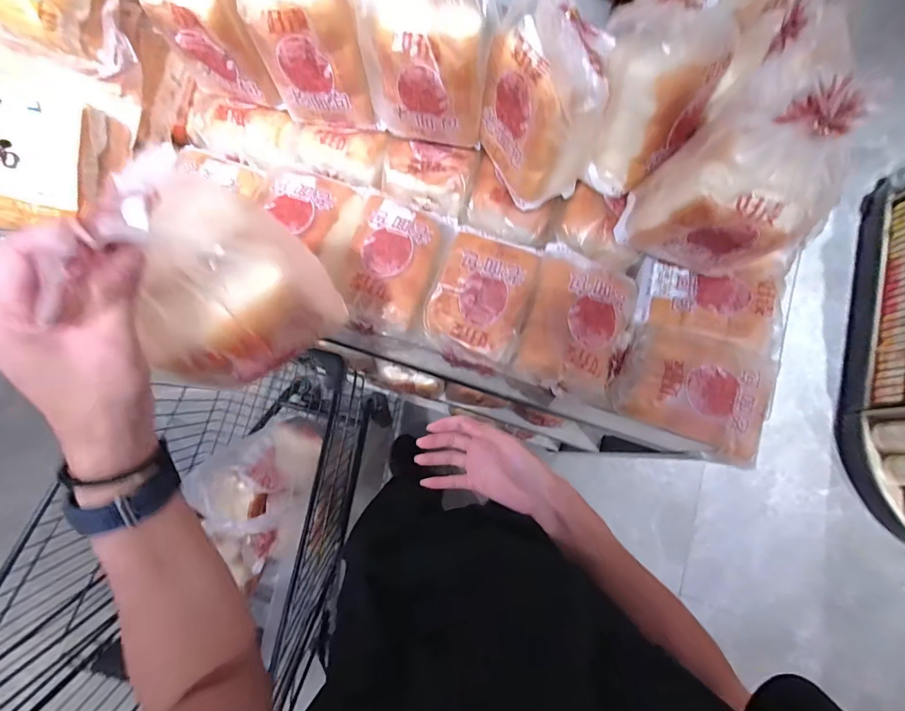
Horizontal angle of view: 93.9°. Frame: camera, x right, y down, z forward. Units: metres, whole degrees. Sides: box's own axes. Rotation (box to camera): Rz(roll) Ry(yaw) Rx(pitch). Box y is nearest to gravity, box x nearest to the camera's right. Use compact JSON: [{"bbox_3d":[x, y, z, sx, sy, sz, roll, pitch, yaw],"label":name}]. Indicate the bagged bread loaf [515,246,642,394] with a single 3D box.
[{"bbox_3d":[0.173,-0.047,0.569,0.142,0.056,0.195,18,78,3],"label":"bagged bread loaf"}]

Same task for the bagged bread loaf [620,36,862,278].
[{"bbox_3d":[0.313,-0.182,0.475,0.172,0.224,0.095,20,78,3],"label":"bagged bread loaf"}]

